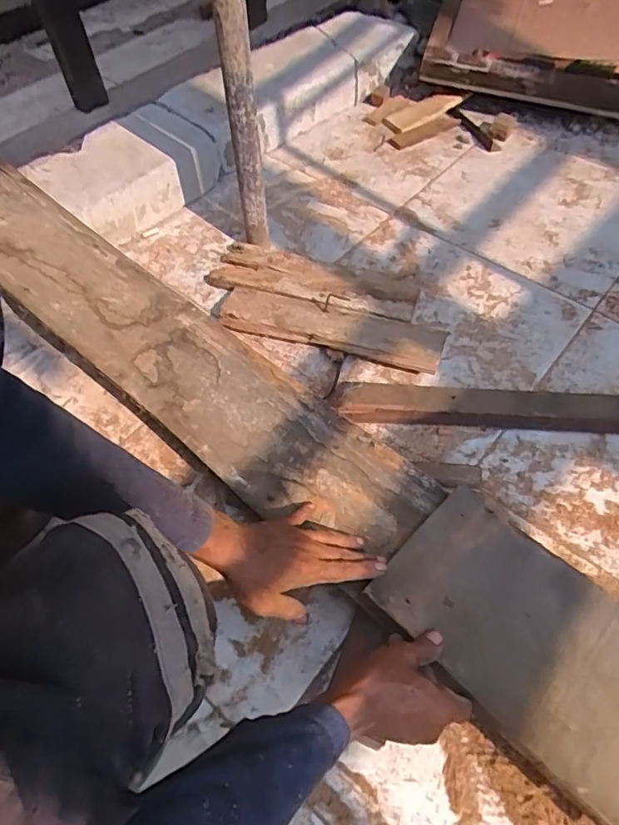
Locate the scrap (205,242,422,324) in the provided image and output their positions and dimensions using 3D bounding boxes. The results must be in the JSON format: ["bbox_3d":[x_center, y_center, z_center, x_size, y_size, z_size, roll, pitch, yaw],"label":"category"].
[{"bbox_3d":[0.004,-0.221,0.904,0.347,0.027,0.101,16,58,11],"label":"scrap"}]

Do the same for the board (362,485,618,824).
[{"bbox_3d":[0.232,0.230,0.522,0.326,0.030,0.179,38,65,23],"label":"board"}]

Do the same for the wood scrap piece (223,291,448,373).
[{"bbox_3d":[0.029,-0.133,0.837,0.349,0.039,0.094,14,58,10],"label":"wood scrap piece"}]

